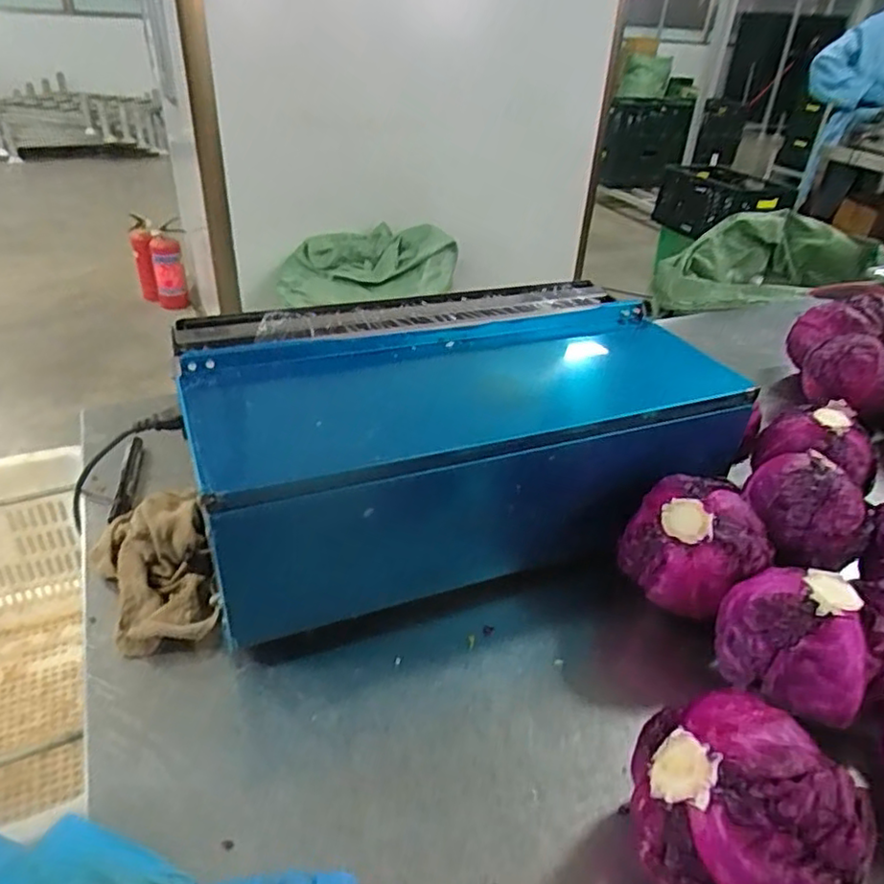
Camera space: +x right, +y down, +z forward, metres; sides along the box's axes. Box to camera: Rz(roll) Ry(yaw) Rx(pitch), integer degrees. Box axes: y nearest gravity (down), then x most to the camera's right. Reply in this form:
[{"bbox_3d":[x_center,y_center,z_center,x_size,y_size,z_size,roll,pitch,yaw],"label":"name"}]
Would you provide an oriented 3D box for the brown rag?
[{"bbox_3d":[-0.253,0.105,0.575,0.089,0.065,0.167,-14,37,-26],"label":"brown rag"}]

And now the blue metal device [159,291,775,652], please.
[{"bbox_3d":[0.015,-0.009,0.663,0.487,0.180,0.268,-12,36,-21],"label":"blue metal device"}]

